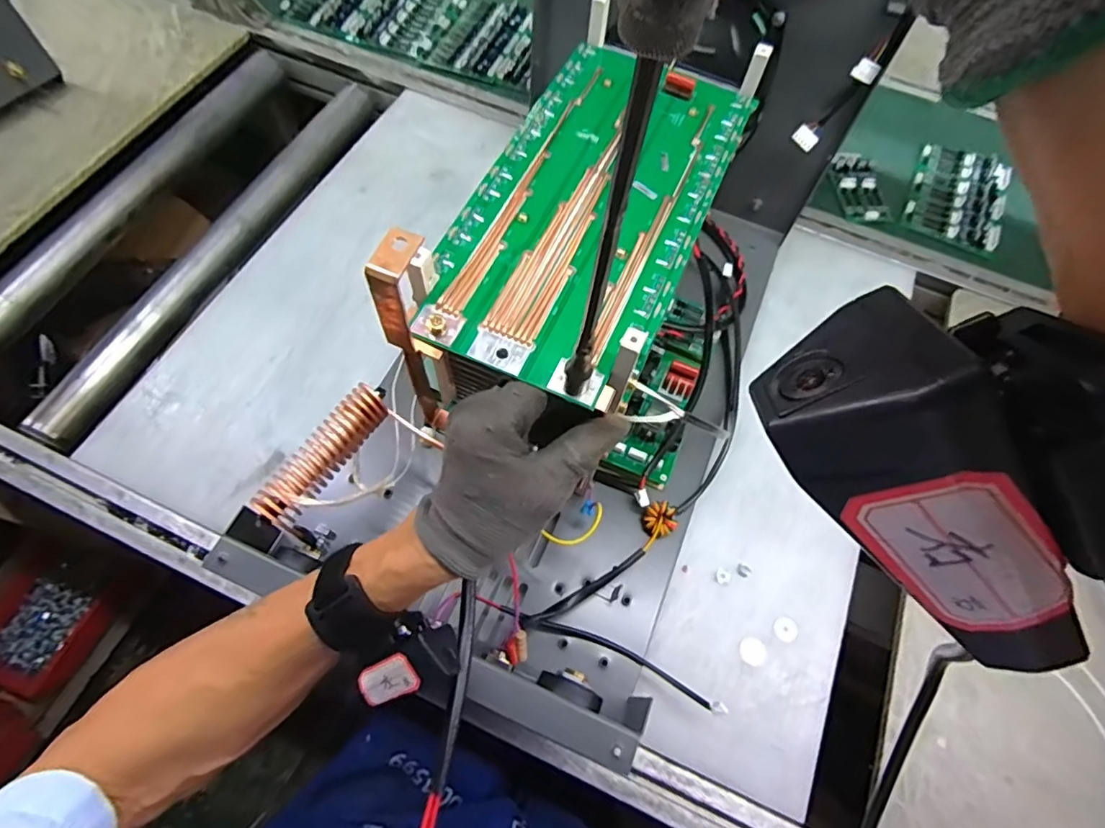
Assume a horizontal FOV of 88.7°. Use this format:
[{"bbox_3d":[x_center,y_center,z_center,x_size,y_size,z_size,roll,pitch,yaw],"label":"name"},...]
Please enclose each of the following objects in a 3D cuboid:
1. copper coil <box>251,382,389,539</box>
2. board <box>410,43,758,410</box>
[{"bbox_3d":[-0.164,0.031,0.412,0.030,0.029,0.112,30,66,11],"label":"copper coil"},{"bbox_3d":[0.028,-0.140,0.366,0.138,0.007,0.281,23,65,8],"label":"board"}]

